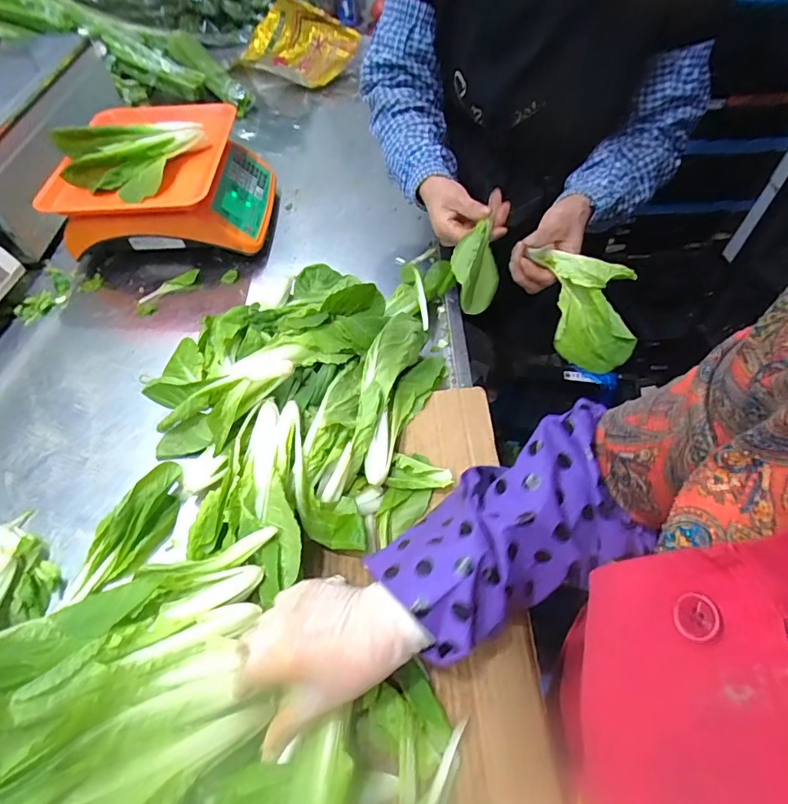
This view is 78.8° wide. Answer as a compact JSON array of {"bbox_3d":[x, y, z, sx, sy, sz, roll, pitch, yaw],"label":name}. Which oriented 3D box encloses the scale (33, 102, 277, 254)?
[{"bbox_3d":[-0.344,-0.330,0.753,0.282,0.140,0.265,0,54,1],"label":"scale"}]

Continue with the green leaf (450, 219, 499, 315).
[{"bbox_3d":[0.085,-0.146,0.492,0.047,0.037,0.123,10,54,8],"label":"green leaf"}]

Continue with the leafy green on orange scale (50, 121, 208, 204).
[{"bbox_3d":[-0.360,-0.349,0.669,0.193,0.045,0.142,-22,56,-15],"label":"leafy green on orange scale"}]

